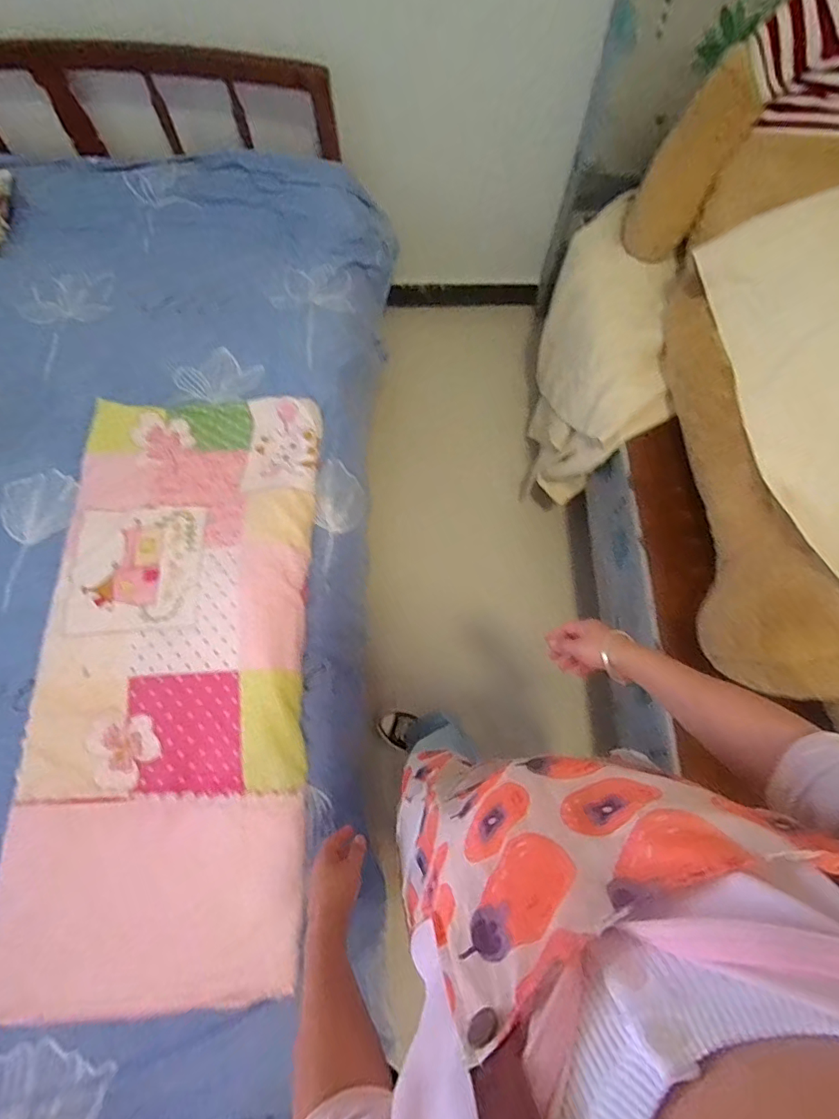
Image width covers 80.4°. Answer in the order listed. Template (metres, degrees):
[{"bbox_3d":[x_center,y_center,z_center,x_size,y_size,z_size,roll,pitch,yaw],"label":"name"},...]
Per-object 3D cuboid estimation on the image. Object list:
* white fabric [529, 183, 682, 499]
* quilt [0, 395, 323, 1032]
[{"bbox_3d":[0.443,-0.504,1.284,0.258,0.361,0.645,4,71,2],"label":"white fabric"},{"bbox_3d":[-0.425,0.161,0.855,0.469,0.049,1.033,-2,71,0],"label":"quilt"}]

